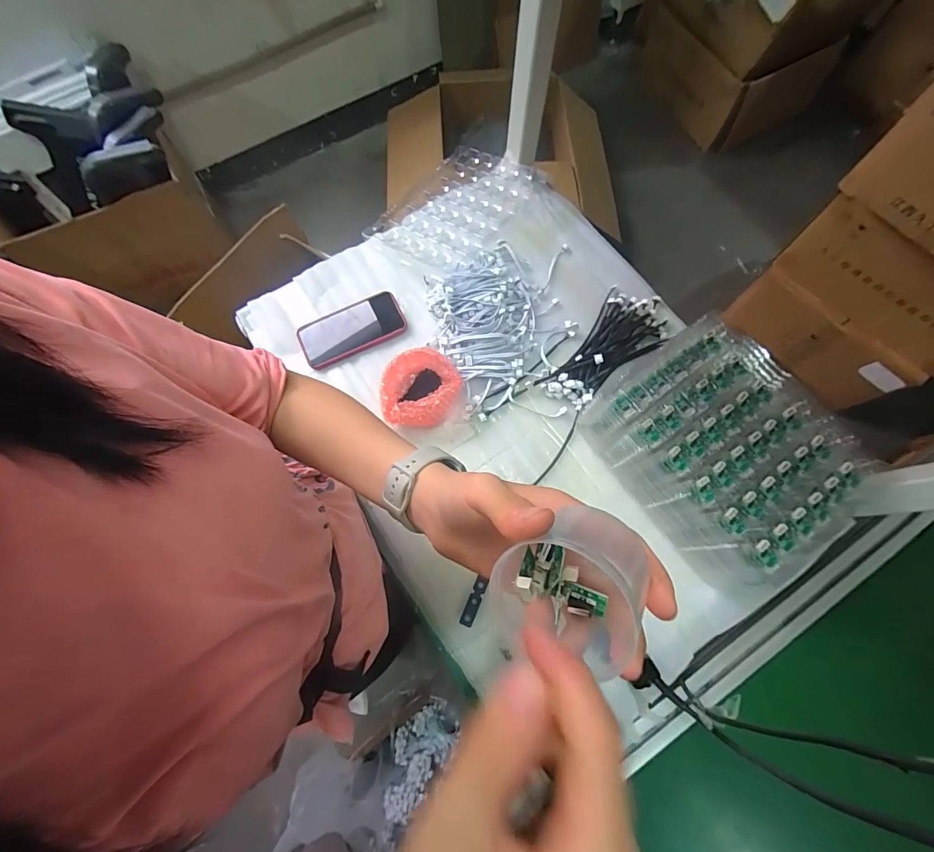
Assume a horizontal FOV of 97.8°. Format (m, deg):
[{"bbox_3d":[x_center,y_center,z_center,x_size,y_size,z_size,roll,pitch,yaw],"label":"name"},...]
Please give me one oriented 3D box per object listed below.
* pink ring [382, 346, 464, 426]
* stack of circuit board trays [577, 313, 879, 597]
[{"bbox_3d":[-0.068,-0.049,0.596,0.111,0.055,0.107,0,73,1],"label":"pink ring"},{"bbox_3d":[0.322,0.033,0.541,0.233,0.108,0.285,-35,76,-9],"label":"stack of circuit board trays"}]

